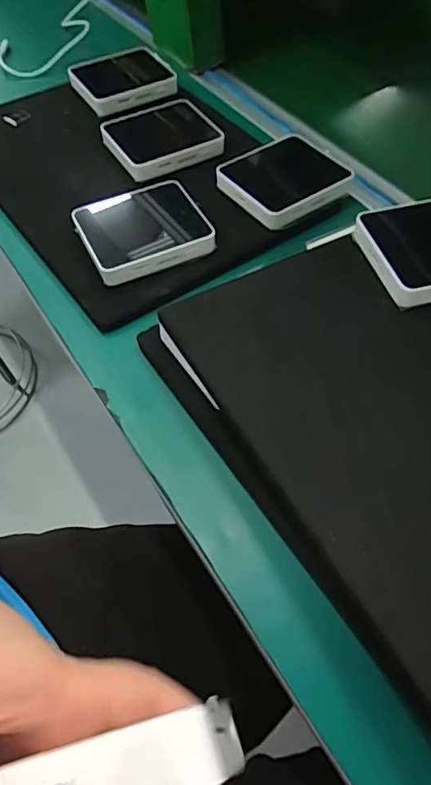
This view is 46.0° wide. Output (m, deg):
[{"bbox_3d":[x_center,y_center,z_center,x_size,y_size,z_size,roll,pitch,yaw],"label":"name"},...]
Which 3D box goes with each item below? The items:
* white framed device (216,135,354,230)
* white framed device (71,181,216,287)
[{"bbox_3d":[0.063,-0.194,0.460,0.098,0.024,0.086,-32,61,-17],"label":"white framed device"},{"bbox_3d":[-0.060,-0.137,0.427,0.100,0.024,0.091,-22,59,-11],"label":"white framed device"}]

